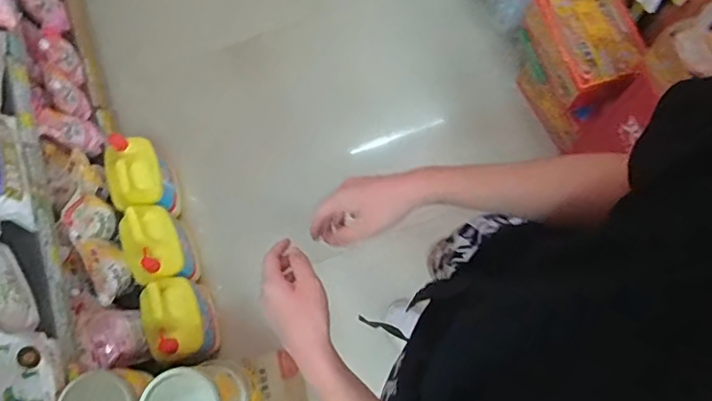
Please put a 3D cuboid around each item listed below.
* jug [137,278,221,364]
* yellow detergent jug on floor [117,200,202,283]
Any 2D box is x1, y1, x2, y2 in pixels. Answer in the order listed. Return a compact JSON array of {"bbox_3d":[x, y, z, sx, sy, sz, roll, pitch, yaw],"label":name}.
[{"bbox_3d":[-0.451,0.311,1.343,0.136,0.215,0.197,-21,74,-4],"label":"jug"},{"bbox_3d":[-0.527,0.129,1.384,0.134,0.204,0.196,-23,75,-5],"label":"yellow detergent jug on floor"}]

